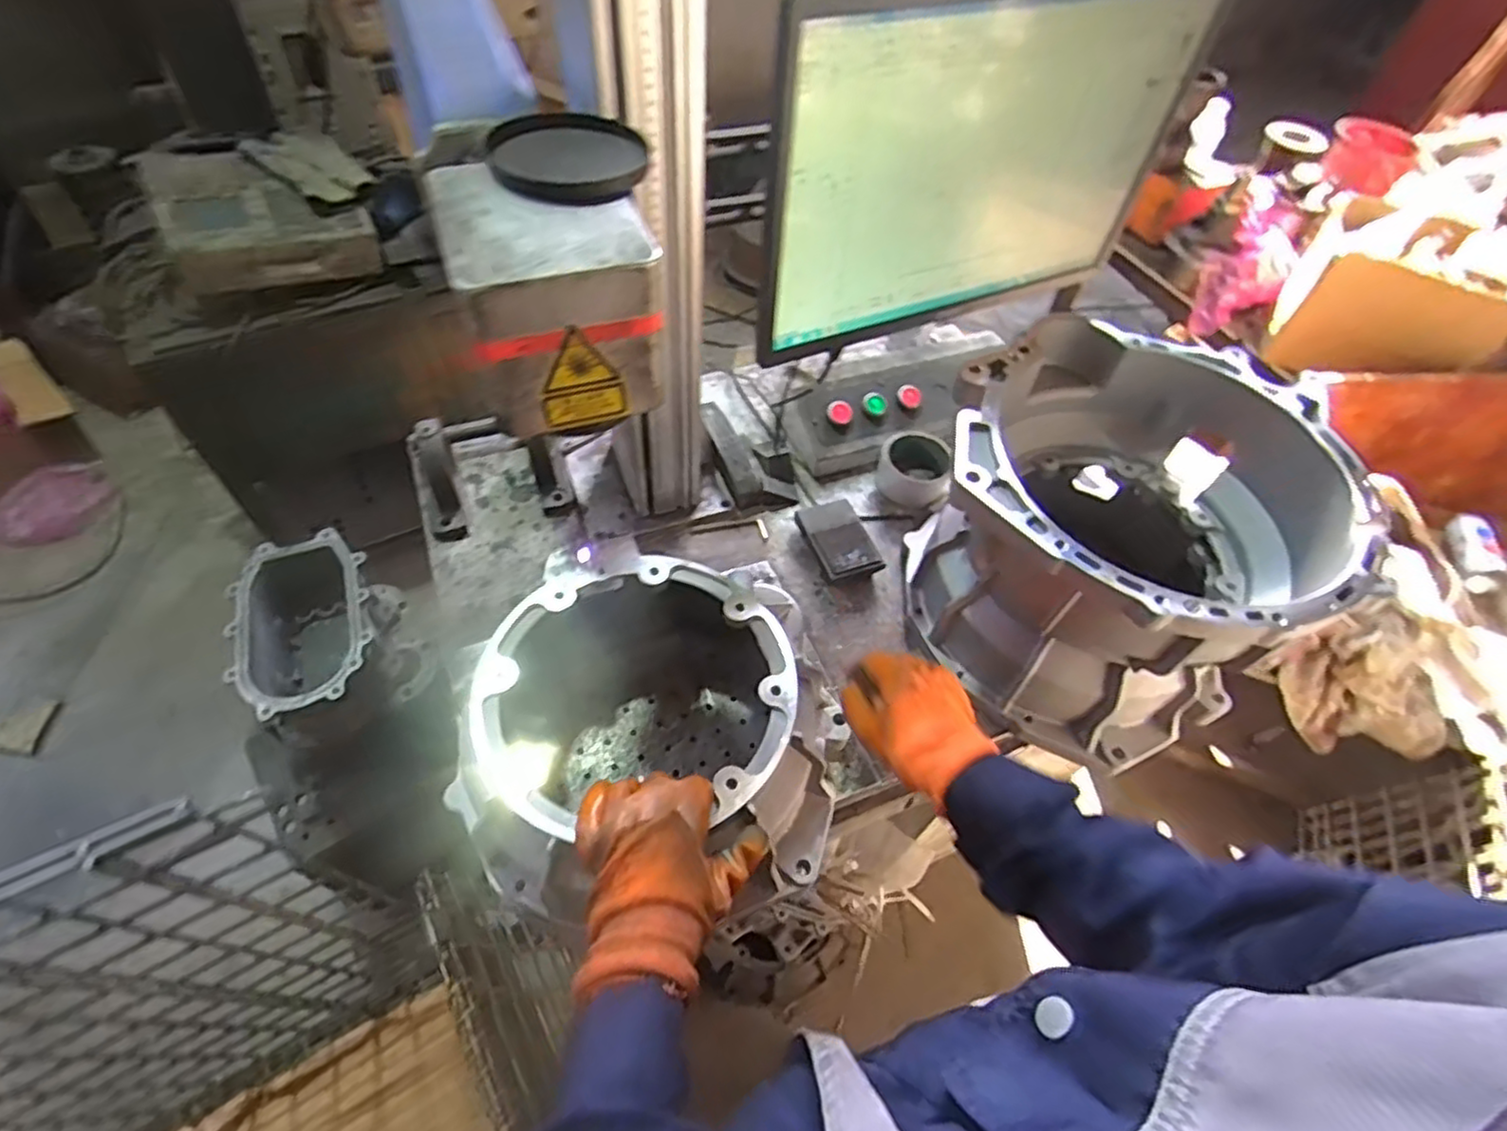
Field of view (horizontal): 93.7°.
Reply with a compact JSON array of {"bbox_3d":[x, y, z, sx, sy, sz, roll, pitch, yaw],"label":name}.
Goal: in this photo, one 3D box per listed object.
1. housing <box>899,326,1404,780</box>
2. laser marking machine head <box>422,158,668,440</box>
[{"bbox_3d":[0.333,-0.021,0.681,0.347,0.260,0.330,-32,63,-24],"label":"housing"},{"bbox_3d":[-0.112,-0.151,0.398,0.097,0.095,0.110,-17,57,-16],"label":"laser marking machine head"}]

